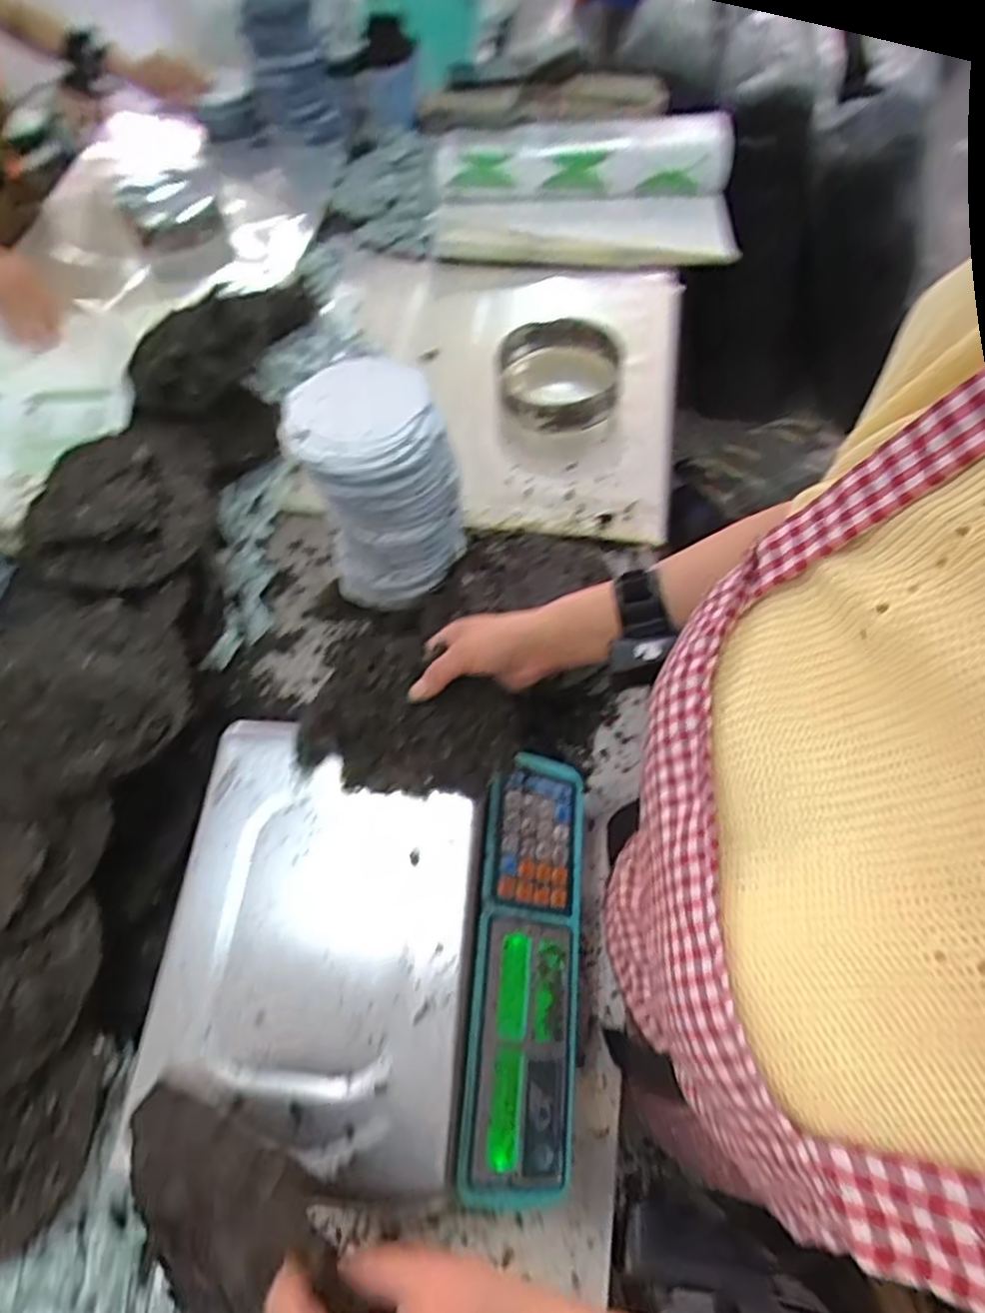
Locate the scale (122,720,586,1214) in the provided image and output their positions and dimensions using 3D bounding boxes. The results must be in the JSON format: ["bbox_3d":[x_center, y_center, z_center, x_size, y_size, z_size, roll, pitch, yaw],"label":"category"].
[{"bbox_3d":[-0.088,0.226,0.589,0.321,0.096,0.332,5,62,6],"label":"scale"}]

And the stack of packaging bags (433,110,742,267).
[{"bbox_3d":[0.159,-0.845,1.280,0.516,0.072,0.365,3,62,6],"label":"stack of packaging bags"}]

